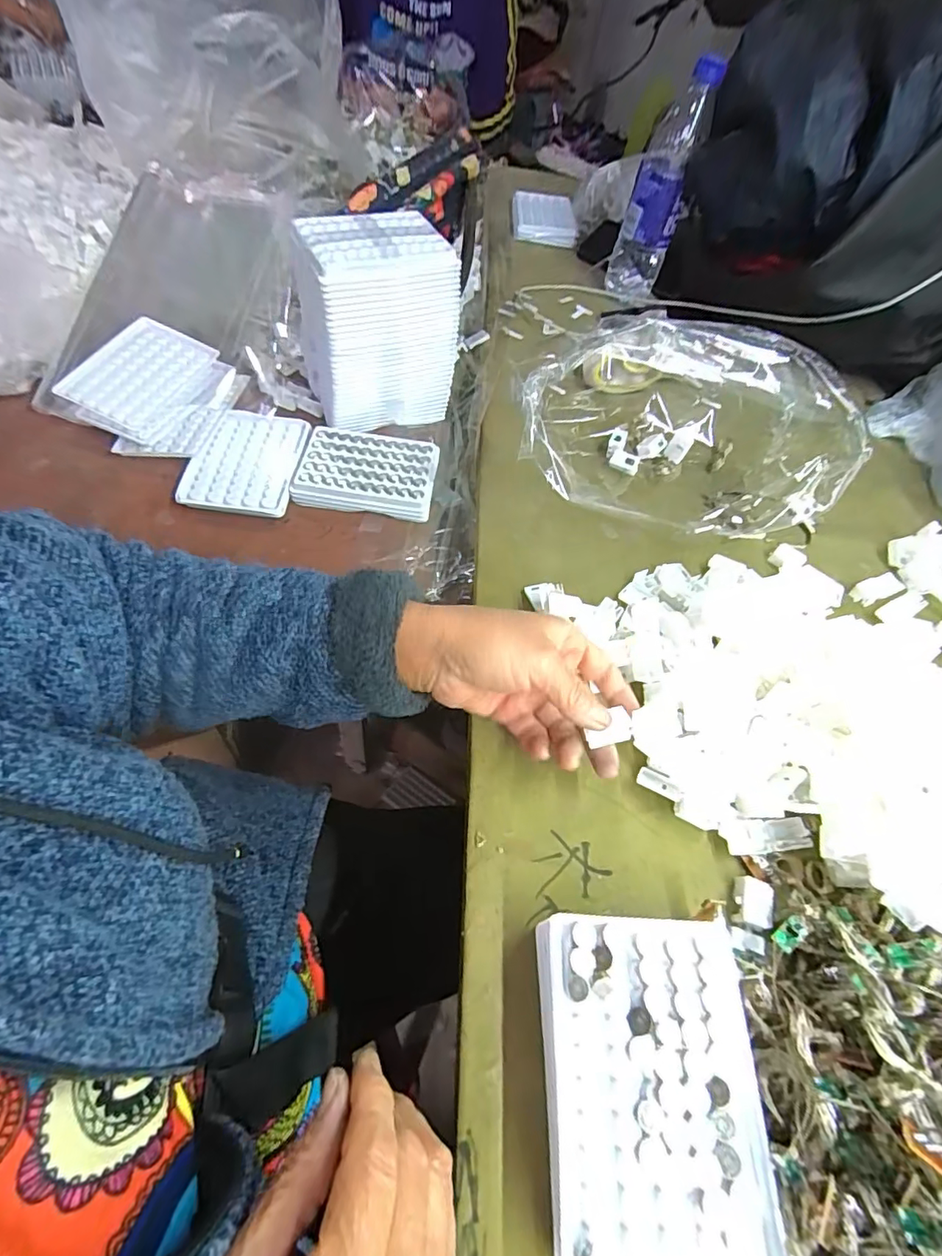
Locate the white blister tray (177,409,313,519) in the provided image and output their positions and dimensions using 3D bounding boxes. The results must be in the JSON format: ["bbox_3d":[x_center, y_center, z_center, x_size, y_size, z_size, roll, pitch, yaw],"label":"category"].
[{"bbox_3d":[-0.211,-0.161,0.500,0.094,0.011,0.122,5,57,-5],"label":"white blister tray"}]

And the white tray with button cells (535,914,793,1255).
[{"bbox_3d":[0.084,0.210,0.246,0.099,0.031,0.130,3,57,-6],"label":"white tray with button cells"}]

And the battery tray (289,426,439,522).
[{"bbox_3d":[-0.099,-0.151,0.511,0.127,0.025,0.085,8,57,-3],"label":"battery tray"}]

